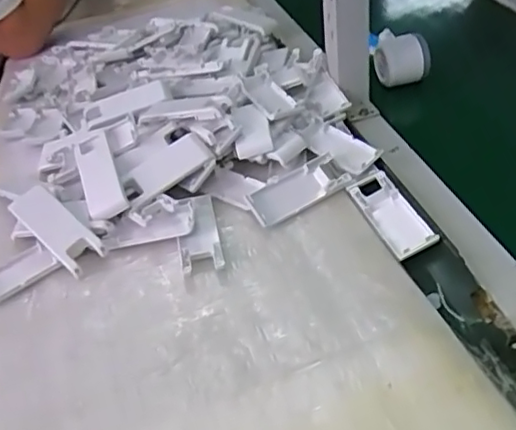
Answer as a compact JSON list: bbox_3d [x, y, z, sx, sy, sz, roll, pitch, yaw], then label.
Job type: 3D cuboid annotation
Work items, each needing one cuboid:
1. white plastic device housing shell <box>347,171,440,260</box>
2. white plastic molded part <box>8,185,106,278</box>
[{"bbox_3d":[0.122,-0.002,0.555,0.039,0.013,0.104,-15,40,-12],"label":"white plastic device housing shell"},{"bbox_3d":[-0.188,0.012,0.561,0.105,0.023,0.035,36,53,21],"label":"white plastic molded part"}]

